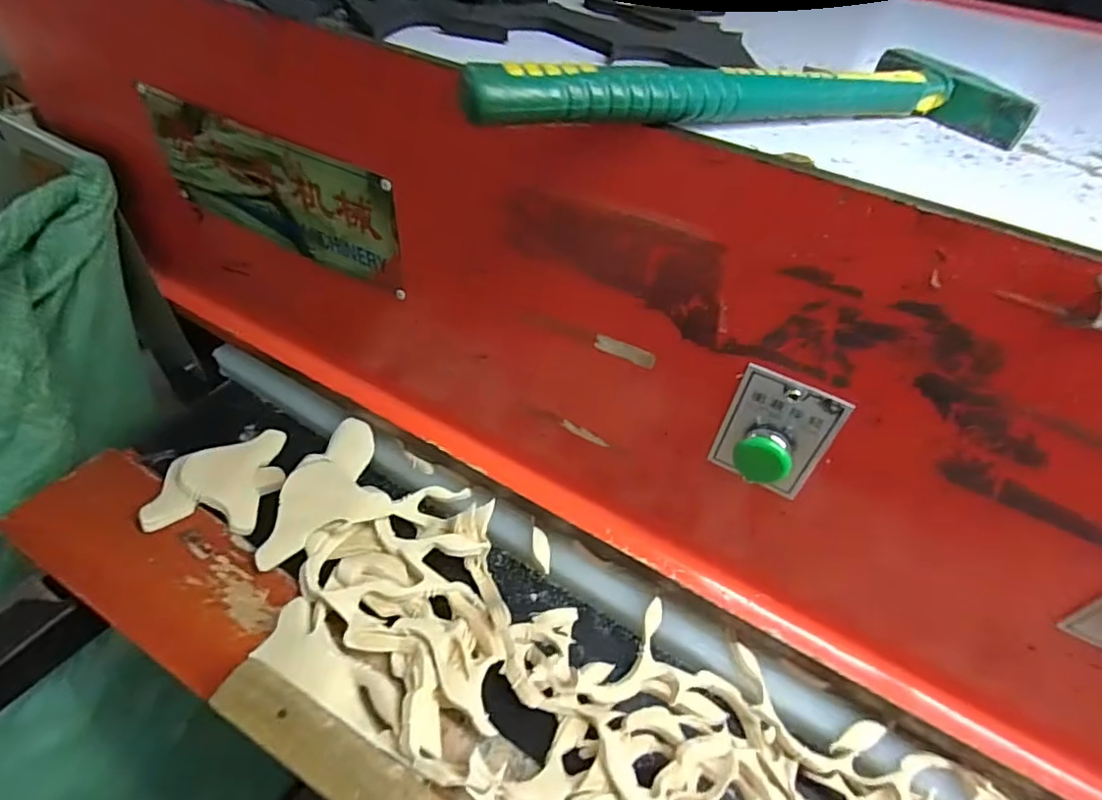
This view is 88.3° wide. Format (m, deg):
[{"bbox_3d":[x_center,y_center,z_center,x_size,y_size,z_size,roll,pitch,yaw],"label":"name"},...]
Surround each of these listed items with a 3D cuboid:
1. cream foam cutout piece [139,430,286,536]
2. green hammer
[{"bbox_3d":[-0.330,0.077,0.574,0.105,0.019,0.123,5,45,-13],"label":"cream foam cutout piece"},{"bbox_3d":[0.098,-0.152,0.282,0.284,0.031,0.083,-9,61,-17],"label":"green hammer"}]

